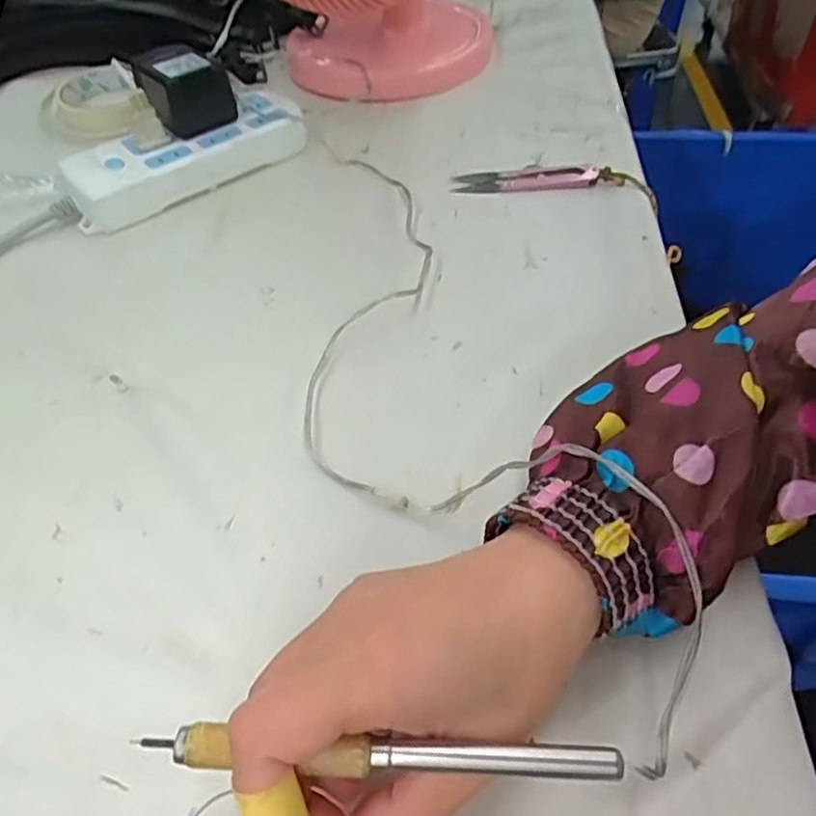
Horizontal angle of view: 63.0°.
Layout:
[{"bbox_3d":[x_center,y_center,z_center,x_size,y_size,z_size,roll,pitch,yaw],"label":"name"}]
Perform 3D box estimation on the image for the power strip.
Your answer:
[{"bbox_3d":[-0.168,-0.193,0.509,0.181,0.033,0.066,-28,54,-21],"label":"power strip"}]

